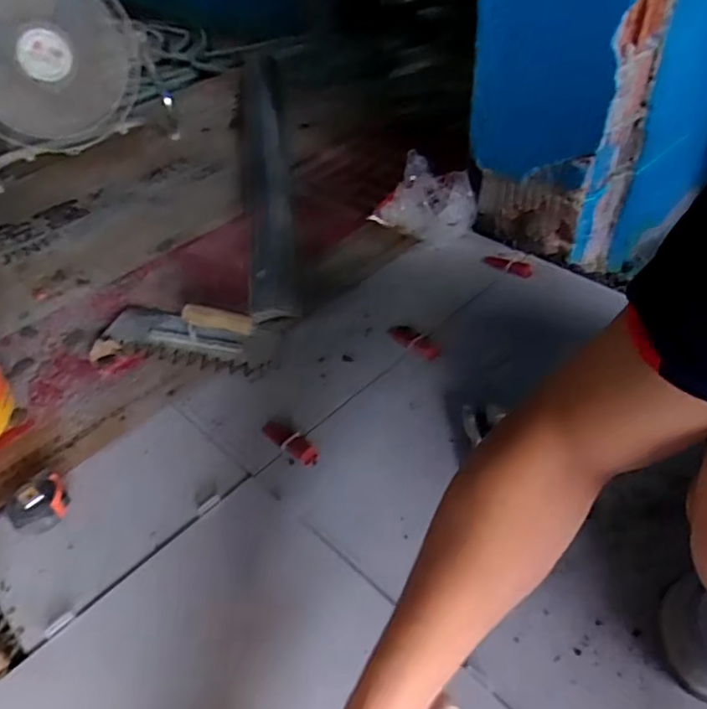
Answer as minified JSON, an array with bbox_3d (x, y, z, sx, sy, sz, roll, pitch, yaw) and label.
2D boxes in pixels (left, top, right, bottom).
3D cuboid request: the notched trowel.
[{"bbox_3d":[-0.255,-0.048,0.902,0.275,0.078,0.097,9,49,13],"label":"notched trowel"}]

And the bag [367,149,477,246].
[{"bbox_3d":[0.127,-0.281,1.073,0.162,0.119,0.101,26,54,26],"label":"bag"}]

